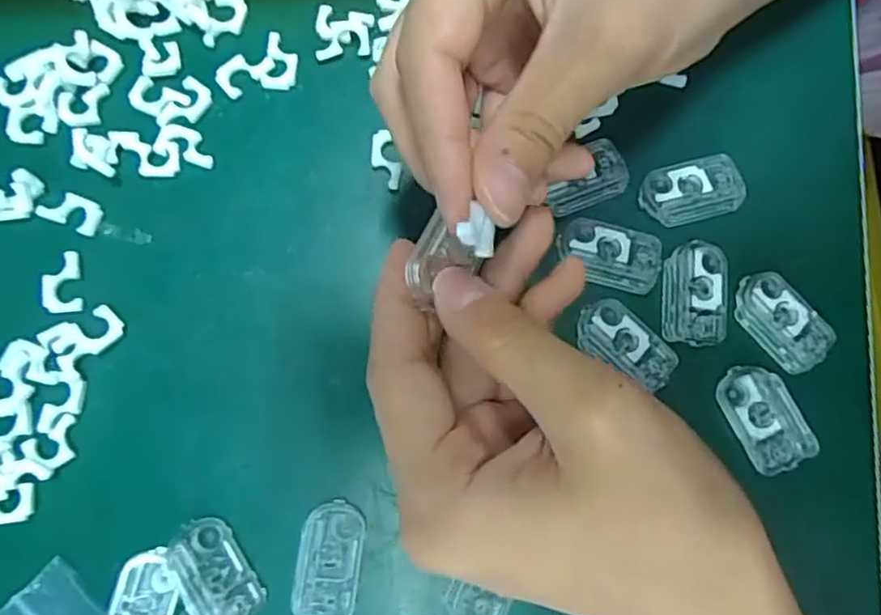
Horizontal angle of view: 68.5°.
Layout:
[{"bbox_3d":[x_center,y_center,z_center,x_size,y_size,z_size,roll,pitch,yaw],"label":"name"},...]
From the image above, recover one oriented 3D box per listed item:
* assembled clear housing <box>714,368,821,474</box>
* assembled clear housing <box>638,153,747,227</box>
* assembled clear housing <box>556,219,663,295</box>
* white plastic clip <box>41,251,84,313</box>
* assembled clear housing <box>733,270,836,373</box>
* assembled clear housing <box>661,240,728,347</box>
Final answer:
[{"bbox_3d":[0.114,0.038,0.228,0.022,0.007,0.037,-26,81,-5],"label":"assembled clear housing"},{"bbox_3d":[0.093,-0.044,0.239,0.037,0.004,0.022,-13,80,-2],"label":"assembled clear housing"},{"bbox_3d":[0.061,-0.020,0.234,0.037,0.004,0.023,17,80,3],"label":"assembled clear housing"},{"bbox_3d":[-0.134,-0.009,0.228,0.013,0.004,0.021,-9,80,-2],"label":"white plastic clip"},{"bbox_3d":[0.123,0.004,0.230,0.023,0.004,0.037,-38,82,-7],"label":"assembled clear housing"},{"bbox_3d":[0.092,-0.006,0.232,0.023,0.004,0.037,4,80,0],"label":"assembled clear housing"}]

